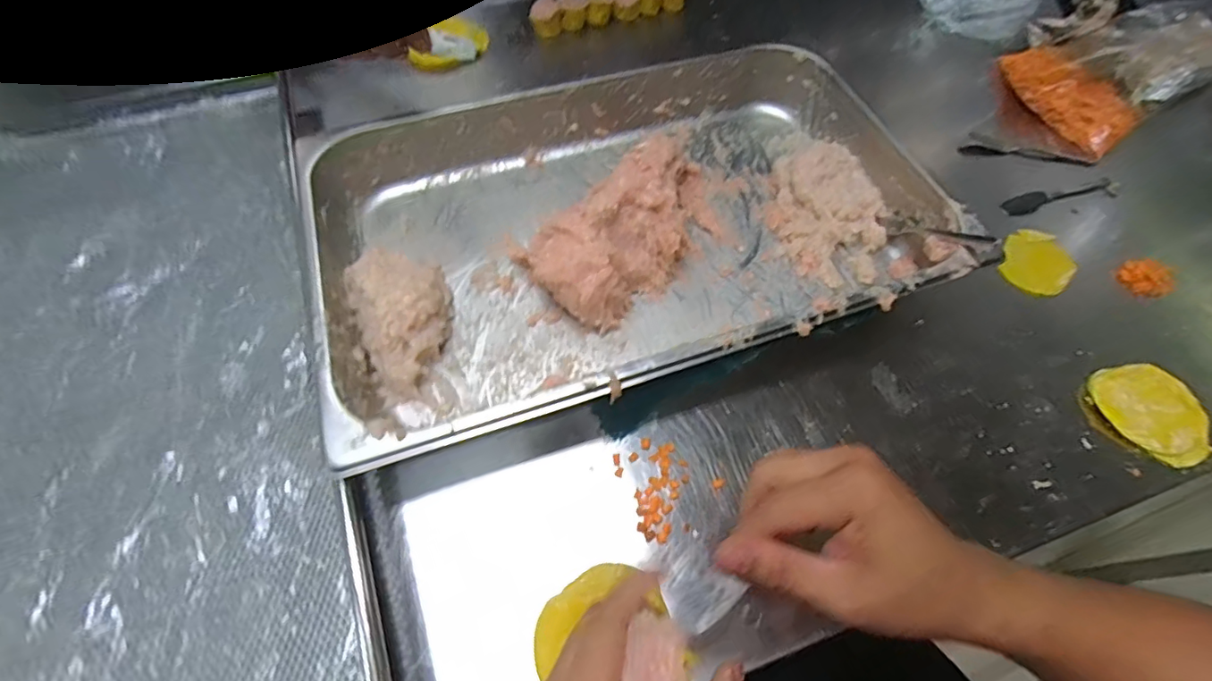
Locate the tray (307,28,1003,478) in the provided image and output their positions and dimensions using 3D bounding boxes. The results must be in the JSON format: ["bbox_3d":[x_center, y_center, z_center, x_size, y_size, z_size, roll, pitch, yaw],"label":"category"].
[{"bbox_3d":[0.018,-0.106,0.461,0.511,0.072,0.316,-16,64,-11],"label":"tray"}]

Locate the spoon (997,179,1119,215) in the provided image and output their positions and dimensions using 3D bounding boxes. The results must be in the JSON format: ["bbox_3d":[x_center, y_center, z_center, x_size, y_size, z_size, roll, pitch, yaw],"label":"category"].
[{"bbox_3d":[0.479,-0.152,0.541,0.131,0.022,0.019,-12,61,-9],"label":"spoon"}]

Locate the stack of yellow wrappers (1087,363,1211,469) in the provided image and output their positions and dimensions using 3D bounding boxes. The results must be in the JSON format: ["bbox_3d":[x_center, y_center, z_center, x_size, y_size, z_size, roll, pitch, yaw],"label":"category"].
[{"bbox_3d":[0.447,0.058,0.422,0.073,0.014,0.087,-24,64,-15],"label":"stack of yellow wrappers"}]

